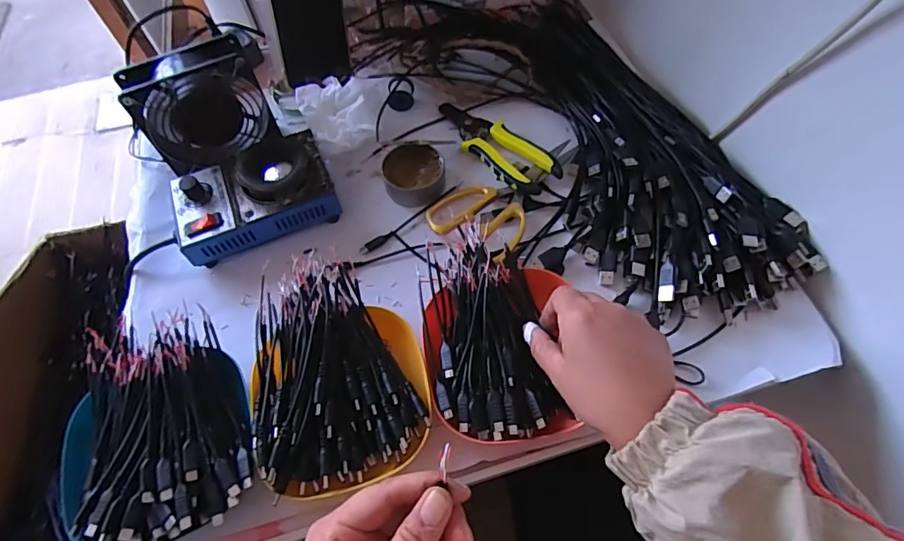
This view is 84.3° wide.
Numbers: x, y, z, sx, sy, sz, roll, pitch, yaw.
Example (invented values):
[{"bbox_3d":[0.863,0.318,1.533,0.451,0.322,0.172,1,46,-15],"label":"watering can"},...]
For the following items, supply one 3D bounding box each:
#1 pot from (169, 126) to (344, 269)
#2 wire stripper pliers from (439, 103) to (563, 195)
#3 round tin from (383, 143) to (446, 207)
[{"bbox_3d":[-0.196,-0.075,0.494,0.149,0.062,0.092,-23,62,-9],"label":"pot"},{"bbox_3d":[0.044,-0.139,0.536,0.057,0.017,0.164,-35,65,-16],"label":"wire stripper pliers"},{"bbox_3d":[-0.039,-0.100,0.520,0.062,0.028,0.058,0,61,3],"label":"round tin"}]

